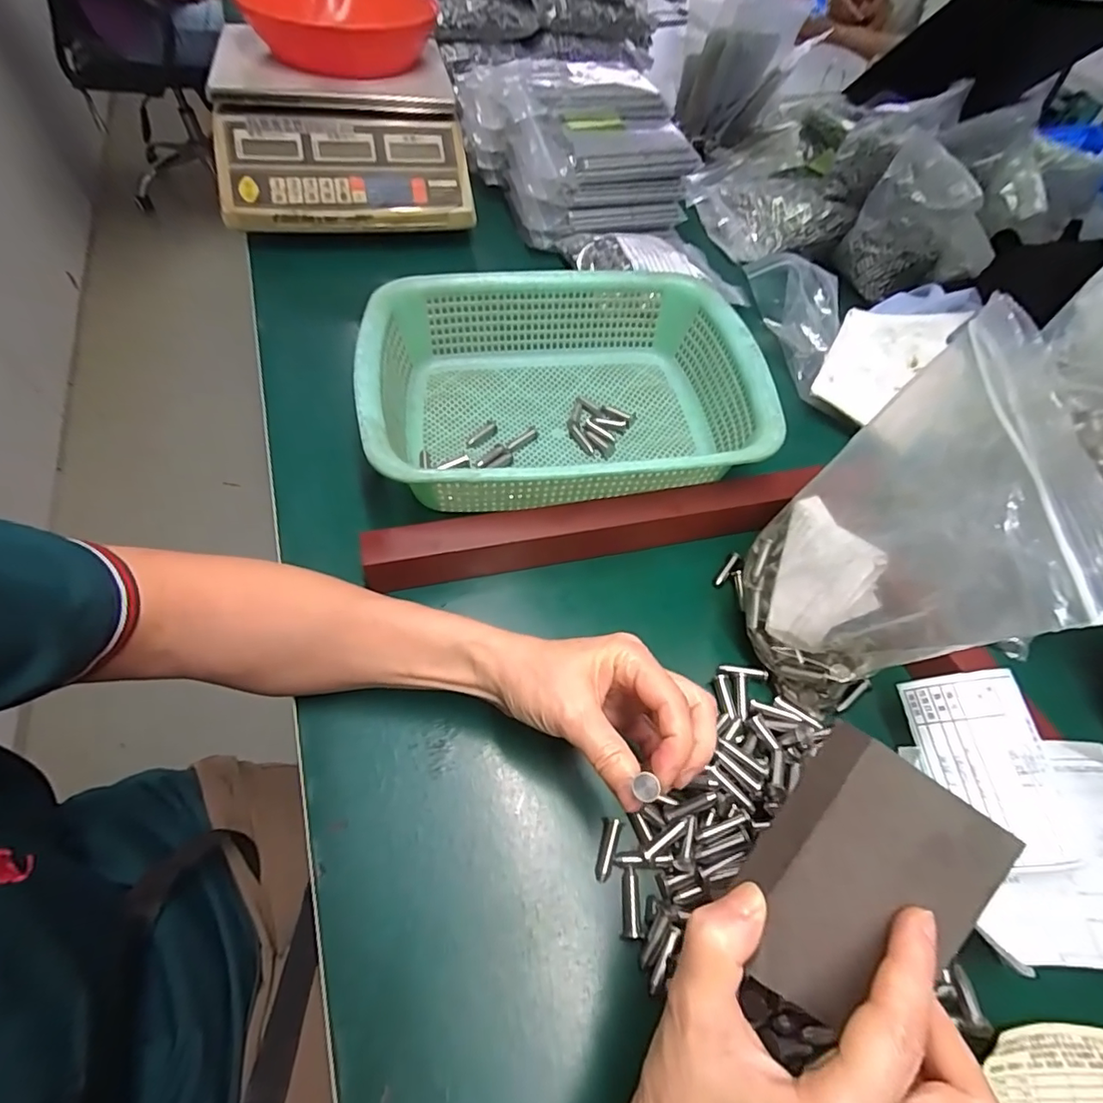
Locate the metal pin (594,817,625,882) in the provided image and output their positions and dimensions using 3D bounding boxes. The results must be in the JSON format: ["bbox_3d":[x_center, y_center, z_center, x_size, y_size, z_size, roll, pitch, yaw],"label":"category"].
[{"bbox_3d":[0.030,0.160,0.284,0.012,0.009,0.030,18,58,7],"label":"metal pin"}]

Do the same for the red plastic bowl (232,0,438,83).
[{"bbox_3d":[-0.239,-0.608,0.604,0.208,0.057,0.208,-5,58,-7],"label":"red plastic bowl"}]

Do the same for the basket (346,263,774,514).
[{"bbox_3d":[0.010,-0.126,0.429,0.299,0.080,0.219,-5,59,-8],"label":"basket"}]

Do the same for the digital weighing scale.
[{"bbox_3d":[-0.229,-0.473,0.595,0.250,0.103,0.250,-8,59,-9],"label":"digital weighing scale"}]

